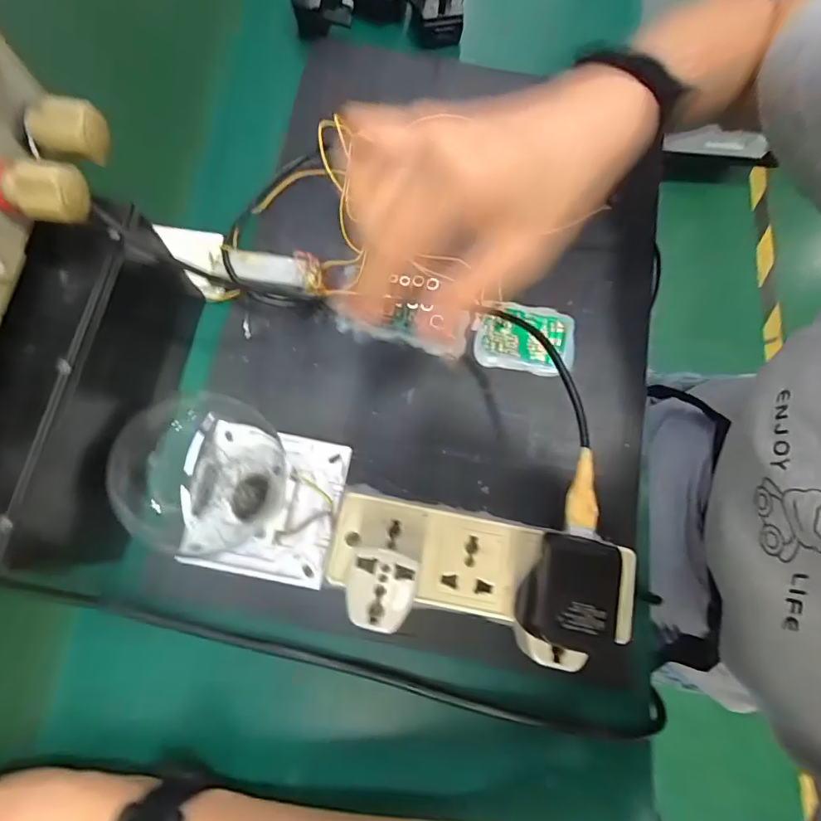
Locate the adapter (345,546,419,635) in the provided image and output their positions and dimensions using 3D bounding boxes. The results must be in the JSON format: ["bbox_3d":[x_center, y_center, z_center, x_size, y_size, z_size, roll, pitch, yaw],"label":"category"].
[{"bbox_3d":[-0.015,0.092,0.254,0.033,0.032,0.037,11,75,1],"label":"adapter"}]

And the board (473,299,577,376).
[{"bbox_3d":[0.081,-0.051,0.337,0.069,0.009,0.047,8,75,0],"label":"board"}]

